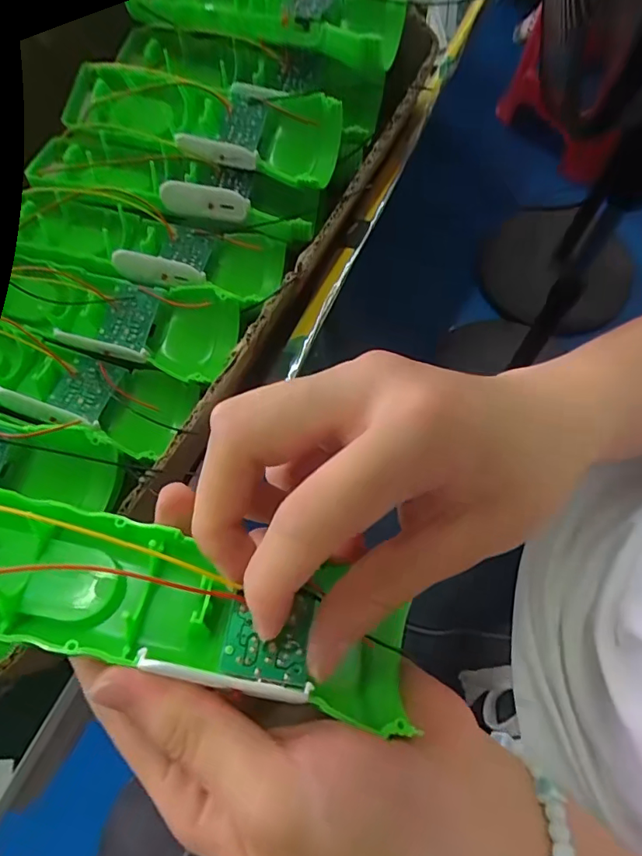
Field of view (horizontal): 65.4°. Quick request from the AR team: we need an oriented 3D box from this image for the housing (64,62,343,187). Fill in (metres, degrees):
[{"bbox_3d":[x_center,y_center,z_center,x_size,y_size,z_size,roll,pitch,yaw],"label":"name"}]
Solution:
[{"bbox_3d":[-0.066,-0.174,0.287,0.150,0.028,0.045,16,71,8],"label":"housing"}]

